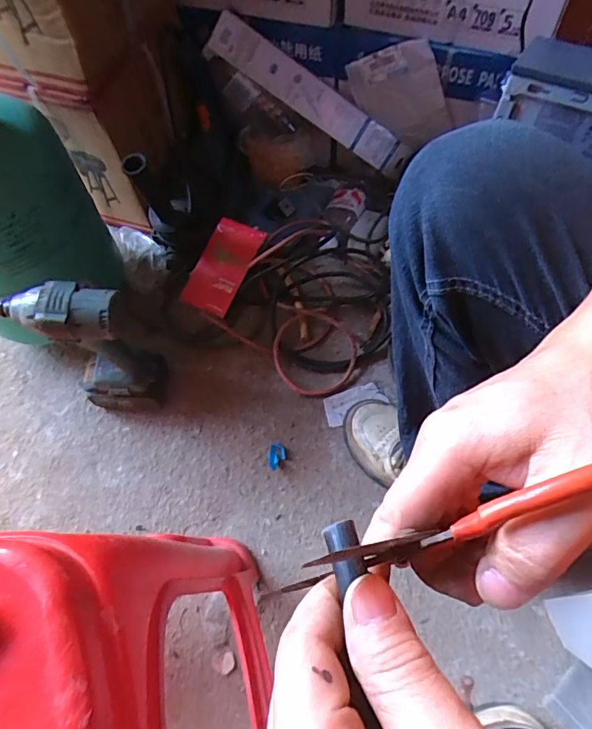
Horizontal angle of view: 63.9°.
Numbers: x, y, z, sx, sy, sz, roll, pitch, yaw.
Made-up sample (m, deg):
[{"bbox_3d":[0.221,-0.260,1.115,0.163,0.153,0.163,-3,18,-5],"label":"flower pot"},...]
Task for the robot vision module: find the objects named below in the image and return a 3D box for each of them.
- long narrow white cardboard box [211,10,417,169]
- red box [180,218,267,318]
[{"bbox_3d":[0.030,-0.461,0.824,0.377,0.064,0.031,29,31,-15],"label":"long narrow white cardboard box"},{"bbox_3d":[-0.121,-0.165,0.800,0.090,0.017,0.160,25,87,15],"label":"red box"}]

